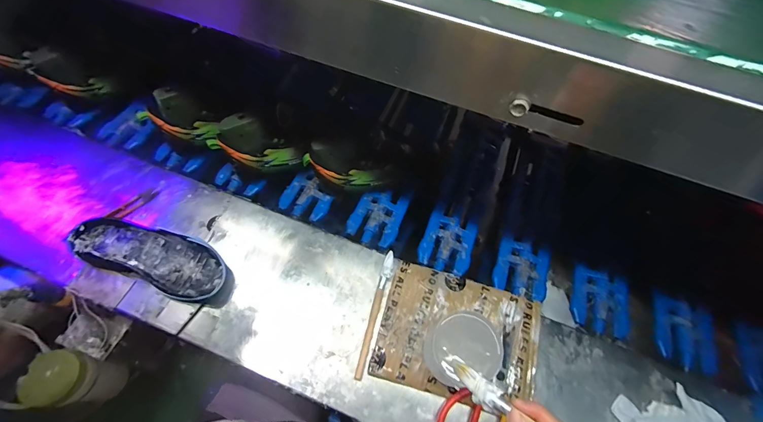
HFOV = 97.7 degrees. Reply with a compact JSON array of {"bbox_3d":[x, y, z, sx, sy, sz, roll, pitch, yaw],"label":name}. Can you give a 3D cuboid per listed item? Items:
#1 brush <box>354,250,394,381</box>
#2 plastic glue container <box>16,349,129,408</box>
[{"bbox_3d":[-0.007,0.153,0.507,0.017,0.012,0.191,13,62,6],"label":"brush"},{"bbox_3d":[-0.475,0.264,0.529,0.071,0.132,0.072,2,61,0],"label":"plastic glue container"}]

